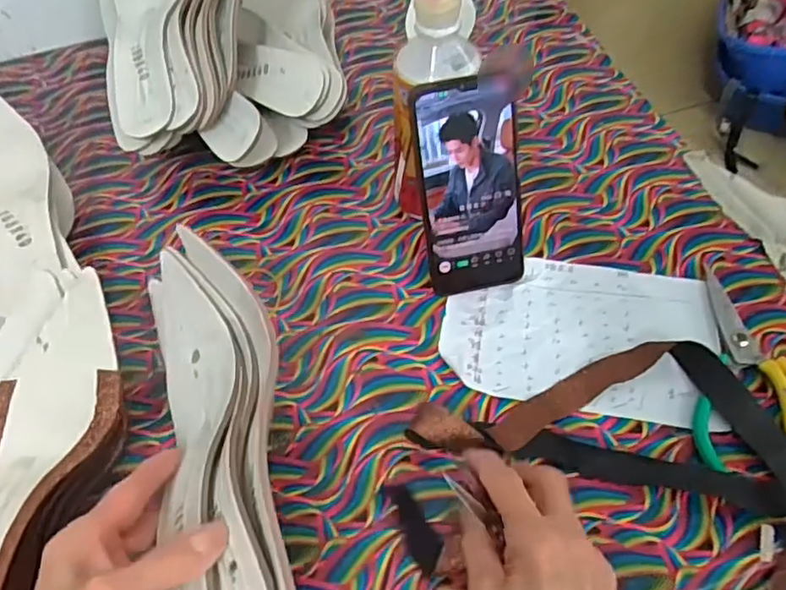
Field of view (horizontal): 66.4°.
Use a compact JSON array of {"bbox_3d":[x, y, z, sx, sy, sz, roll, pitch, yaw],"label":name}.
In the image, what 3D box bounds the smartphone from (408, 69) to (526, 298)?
[{"bbox_3d":[0.059,-0.077,0.449,0.074,0.160,0.010,-12,27,-5],"label":"smartphone"}]

